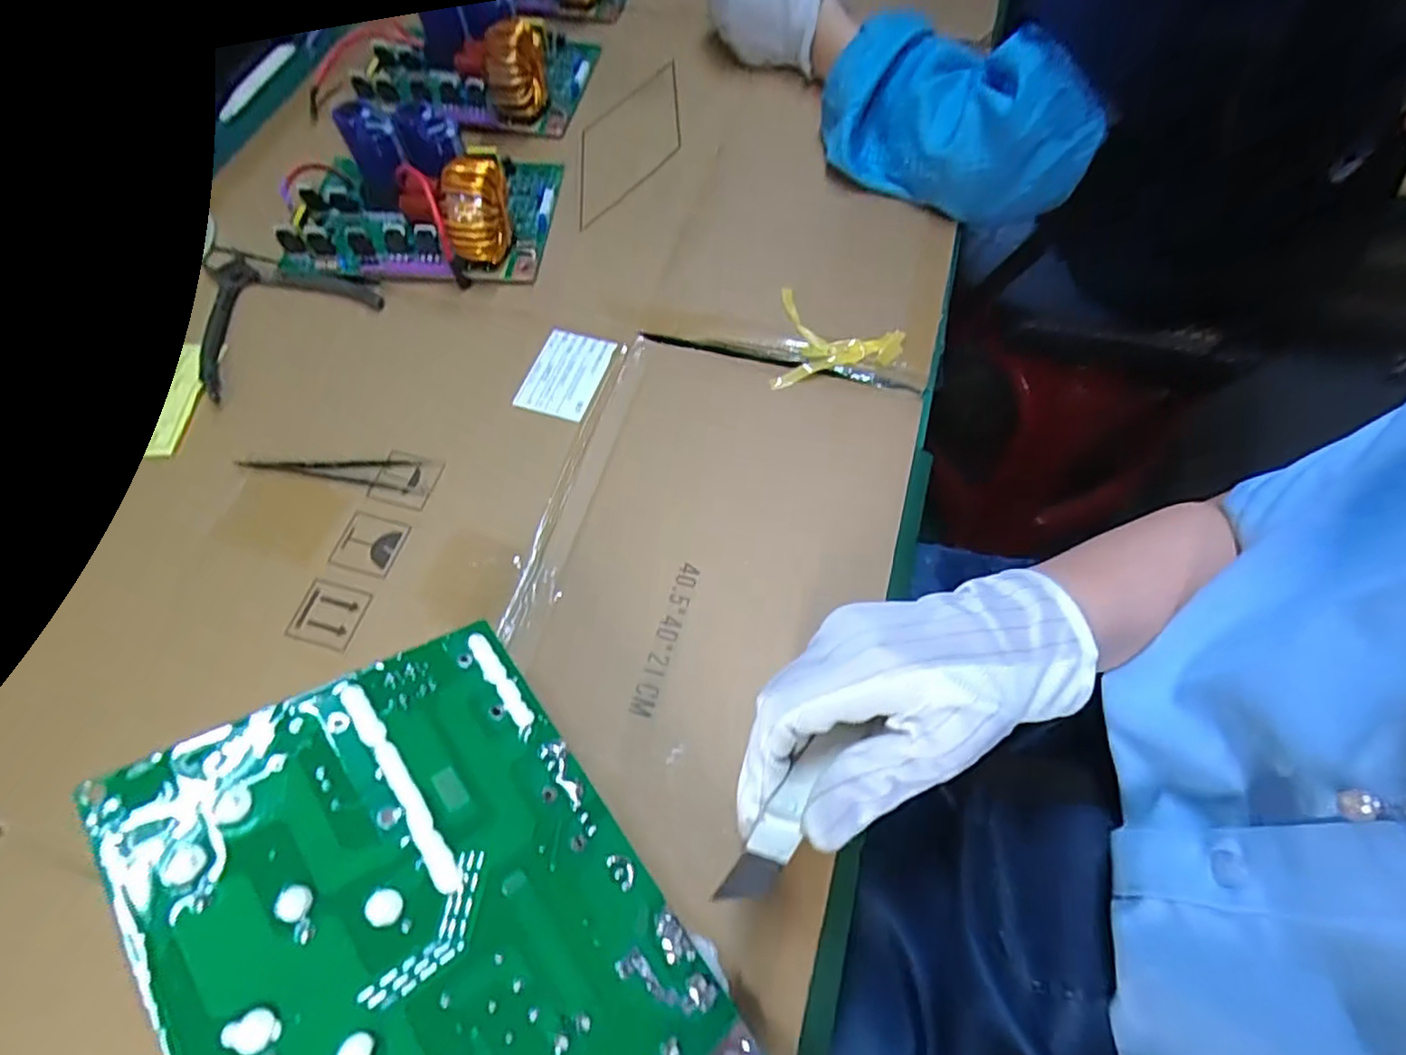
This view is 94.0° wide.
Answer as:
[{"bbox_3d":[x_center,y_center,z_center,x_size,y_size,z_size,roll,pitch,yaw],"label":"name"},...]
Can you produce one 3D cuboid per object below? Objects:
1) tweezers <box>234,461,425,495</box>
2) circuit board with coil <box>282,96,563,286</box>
[{"bbox_3d":[-0.242,-0.038,0.422,0.117,0.006,0.021,6,65,5],"label":"tweezers"},{"bbox_3d":[-0.216,-0.252,0.493,0.191,0.069,0.121,4,64,4],"label":"circuit board with coil"}]

